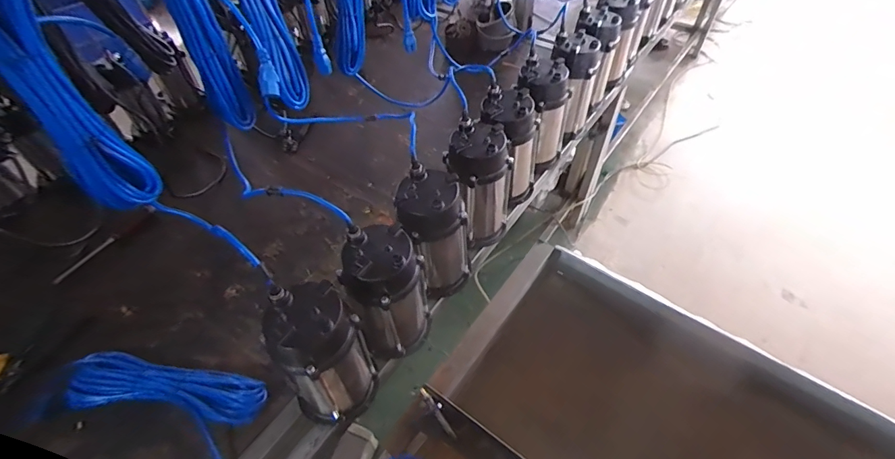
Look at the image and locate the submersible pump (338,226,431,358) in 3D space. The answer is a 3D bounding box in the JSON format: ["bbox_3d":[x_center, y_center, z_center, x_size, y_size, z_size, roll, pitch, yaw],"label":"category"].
[{"bbox_3d":[-0.104,0.122,0.757,0.135,0.269,0.116,-10,51,-6],"label":"submersible pump"}]

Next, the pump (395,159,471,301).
[{"bbox_3d":[-0.023,0.009,0.833,0.118,0.251,0.123,-1,50,1],"label":"pump"}]

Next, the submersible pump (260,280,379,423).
[{"bbox_3d":[-0.197,0.201,0.675,0.120,0.267,0.123,-1,50,1],"label":"submersible pump"}]

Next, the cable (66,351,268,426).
[{"bbox_3d":[-0.497,0.279,0.755,0.352,0.042,0.096,3,50,5],"label":"cable"}]

